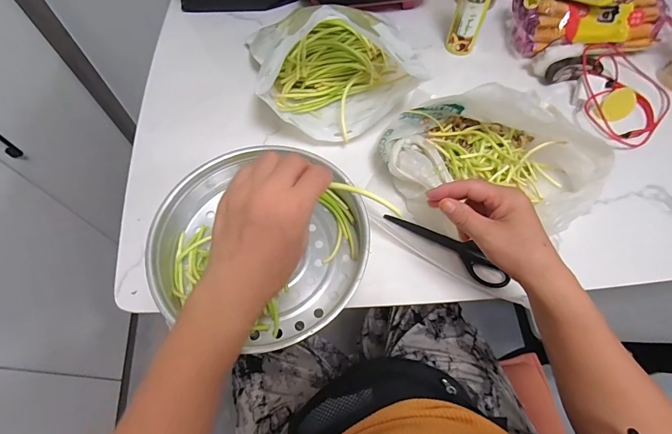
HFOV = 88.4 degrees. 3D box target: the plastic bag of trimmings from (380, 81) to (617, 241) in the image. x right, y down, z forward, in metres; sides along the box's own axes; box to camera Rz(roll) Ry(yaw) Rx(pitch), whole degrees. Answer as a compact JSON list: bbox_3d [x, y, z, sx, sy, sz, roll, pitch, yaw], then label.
[{"bbox_3d":[0.207,-0.088,0.473,0.277,0.080,0.209,-5,62,-2],"label":"plastic bag of trimmings"}]

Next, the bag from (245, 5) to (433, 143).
[{"bbox_3d":[0.005,-0.228,0.540,0.233,0.116,0.203,-7,62,-3],"label":"bag"}]

